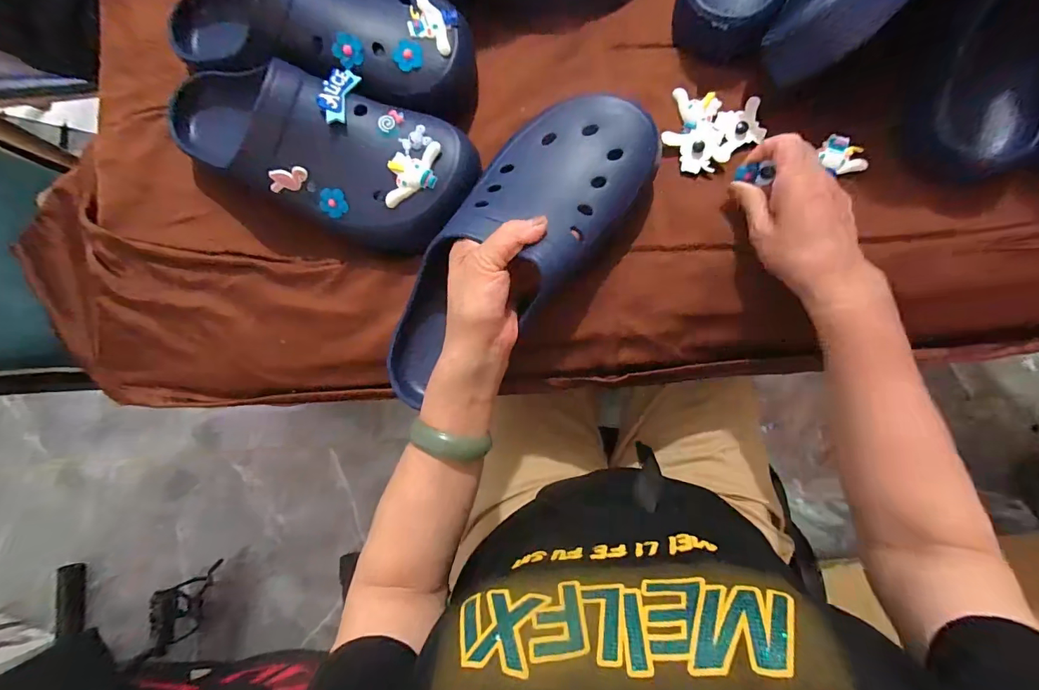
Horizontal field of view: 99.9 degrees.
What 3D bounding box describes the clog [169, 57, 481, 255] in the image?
[{"bbox_3d":[-0.142,-0.159,0.366,0.196,0.077,0.124,28,89,8],"label":"clog"}]

